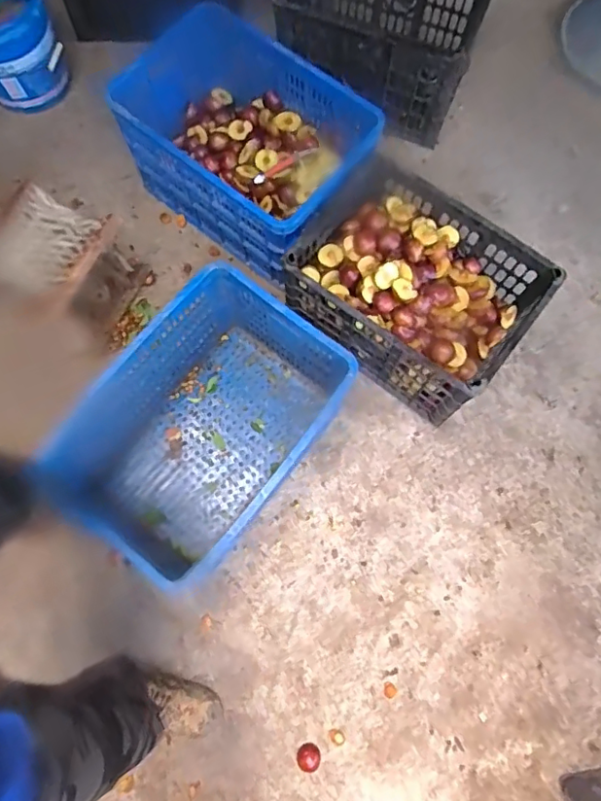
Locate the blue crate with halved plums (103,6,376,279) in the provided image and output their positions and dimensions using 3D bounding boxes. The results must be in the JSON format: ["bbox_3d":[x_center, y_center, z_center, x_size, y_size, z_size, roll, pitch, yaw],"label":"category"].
[{"bbox_3d":[-0.131,-0.660,1.370,0.628,0.306,0.443,38,76,9],"label":"blue crate with halved plums"}]

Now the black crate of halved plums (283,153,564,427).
[{"bbox_3d":[0.263,-0.255,1.273,0.484,0.295,0.383,39,76,9],"label":"black crate of halved plums"}]

